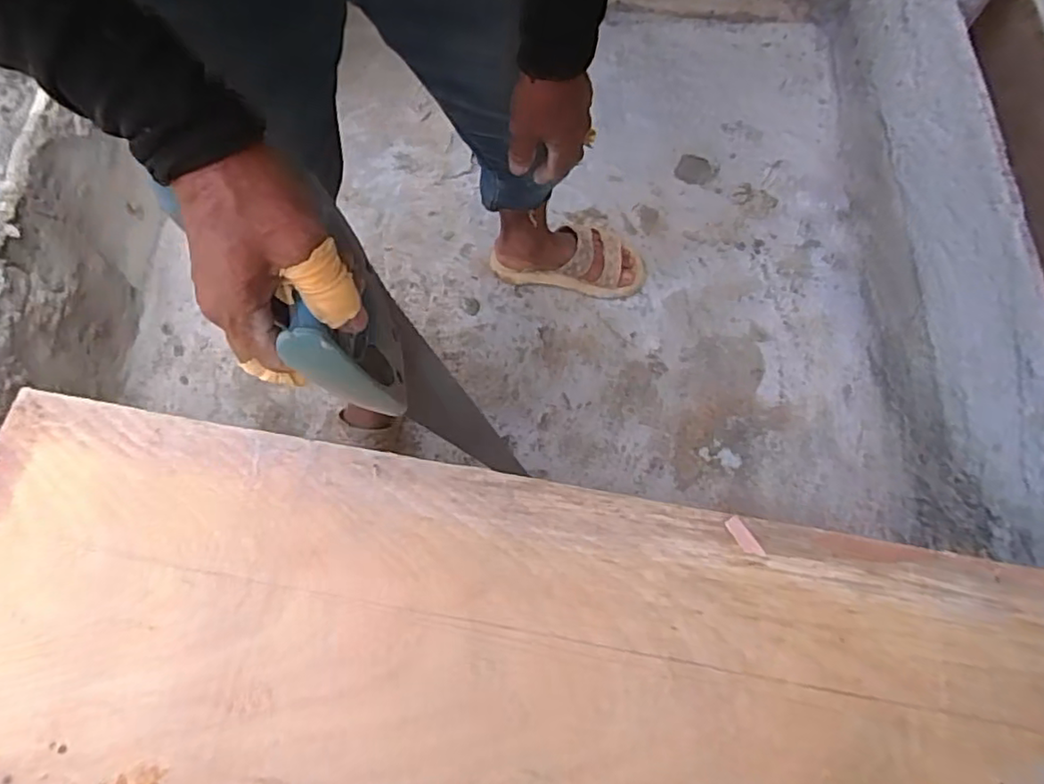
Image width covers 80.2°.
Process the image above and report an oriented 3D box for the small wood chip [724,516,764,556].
[{"bbox_3d":[0.218,0.143,0.609,0.015,0.005,0.044,-30,74,-11],"label":"small wood chip"}]

